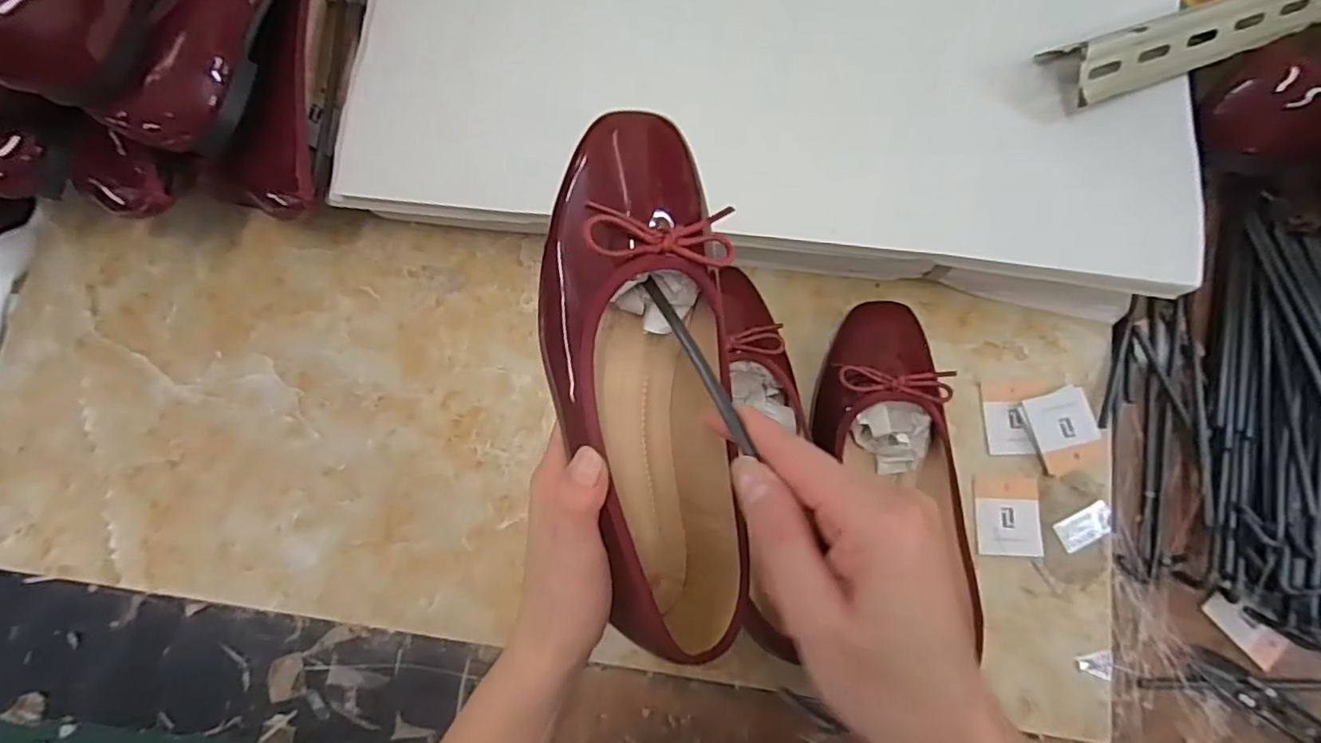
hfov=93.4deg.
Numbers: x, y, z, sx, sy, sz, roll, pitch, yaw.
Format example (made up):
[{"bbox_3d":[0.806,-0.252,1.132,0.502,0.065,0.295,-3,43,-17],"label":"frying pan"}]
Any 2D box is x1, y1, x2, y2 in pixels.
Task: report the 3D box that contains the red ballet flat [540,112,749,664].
[{"bbox_3d":[-0.004,0.025,0.292,0.083,0.061,0.266,-8,105,0],"label":"red ballet flat"}]

